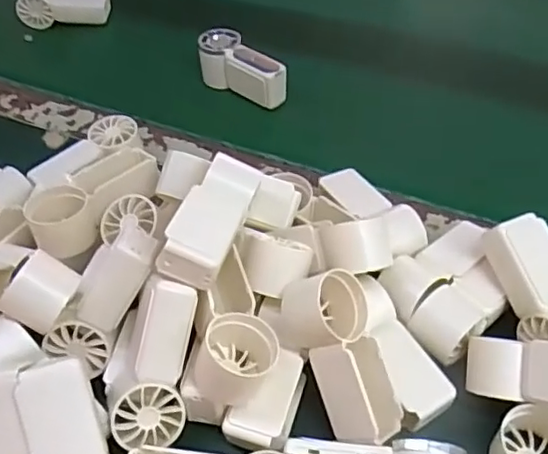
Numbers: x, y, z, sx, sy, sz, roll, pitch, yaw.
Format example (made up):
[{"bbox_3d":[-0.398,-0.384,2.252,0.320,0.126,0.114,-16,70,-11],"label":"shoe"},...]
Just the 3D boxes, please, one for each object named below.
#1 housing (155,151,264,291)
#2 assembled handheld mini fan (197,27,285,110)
[{"bbox_3d":[-0.036,-0.004,0.349,0.034,0.025,0.084,25,46,-3],"label":"housing"},{"bbox_3d":[-0.033,-0.148,0.583,0.040,0.043,0.089,-34,55,-24],"label":"assembled handheld mini fan"}]

